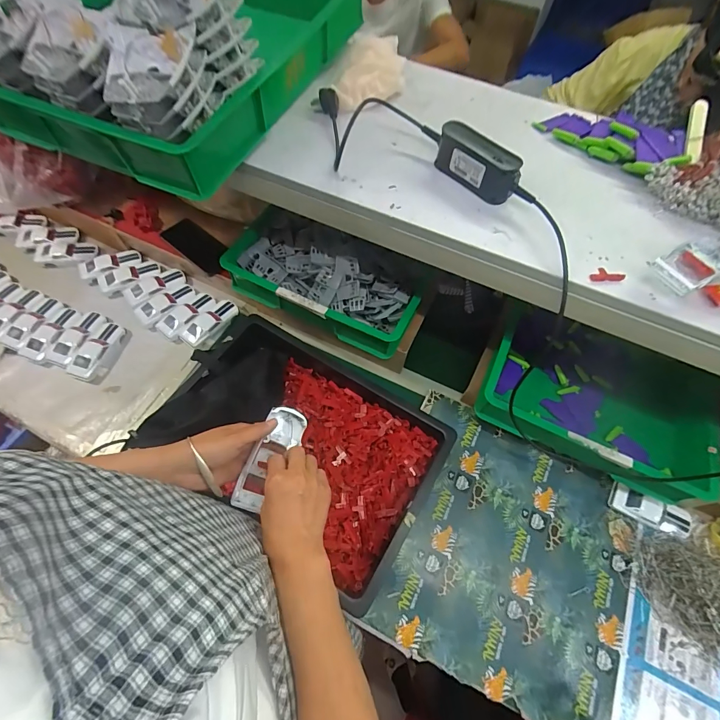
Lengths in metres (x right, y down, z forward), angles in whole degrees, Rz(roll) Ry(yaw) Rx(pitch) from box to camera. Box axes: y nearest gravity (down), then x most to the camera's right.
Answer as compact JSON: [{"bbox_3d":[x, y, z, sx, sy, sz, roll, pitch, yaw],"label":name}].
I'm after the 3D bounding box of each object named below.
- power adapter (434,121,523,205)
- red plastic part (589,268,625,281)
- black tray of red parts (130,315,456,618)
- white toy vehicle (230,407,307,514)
[{"bbox_3d":[0.153,-0.258,0.496,0.123,0.063,0.026,36,65,16],"label":"power adapter"},{"bbox_3d":[0.297,-0.103,0.454,0.039,0.007,0.020,3,61,-2],"label":"red plastic part"},{"bbox_3d":[-0.108,0.140,0.664,0.482,0.096,0.326,34,64,15],"label":"black tray of red parts"},{"bbox_3d":[-0.120,0.125,0.490,0.054,0.042,0.130,34,71,-19],"label":"white toy vehicle"}]

